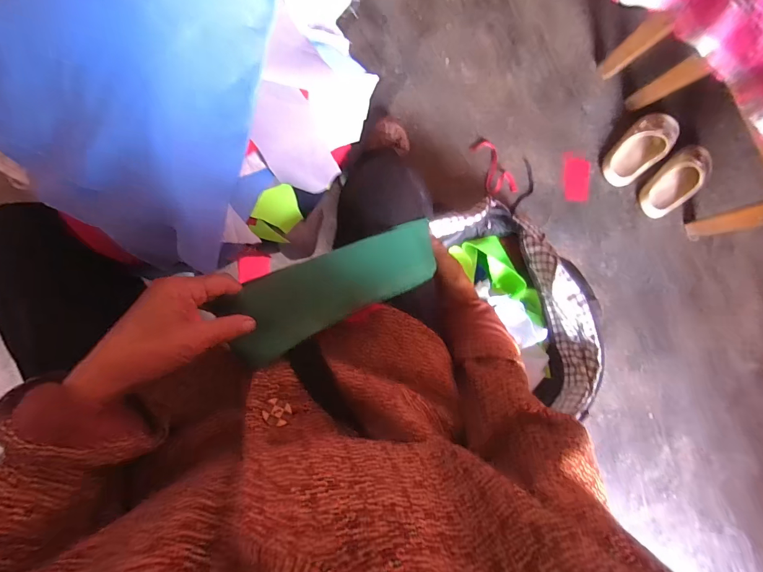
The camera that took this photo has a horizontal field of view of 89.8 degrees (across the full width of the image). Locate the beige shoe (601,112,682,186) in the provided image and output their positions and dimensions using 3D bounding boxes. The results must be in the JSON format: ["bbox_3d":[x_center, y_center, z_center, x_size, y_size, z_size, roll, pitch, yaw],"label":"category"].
[{"bbox_3d":[0.621,-0.329,0.919,0.096,0.062,0.204,45,83,-5],"label":"beige shoe"}]

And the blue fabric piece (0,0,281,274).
[{"bbox_3d":[-0.198,-0.181,0.279,0.214,0.077,0.286,17,86,-8],"label":"blue fabric piece"}]

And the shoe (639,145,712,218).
[{"bbox_3d":[0.711,-0.253,0.912,0.091,0.055,0.203,43,83,-5],"label":"shoe"}]

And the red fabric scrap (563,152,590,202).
[{"bbox_3d":[0.474,-0.261,0.924,0.068,0.010,0.114,-1,88,-9],"label":"red fabric scrap"}]

